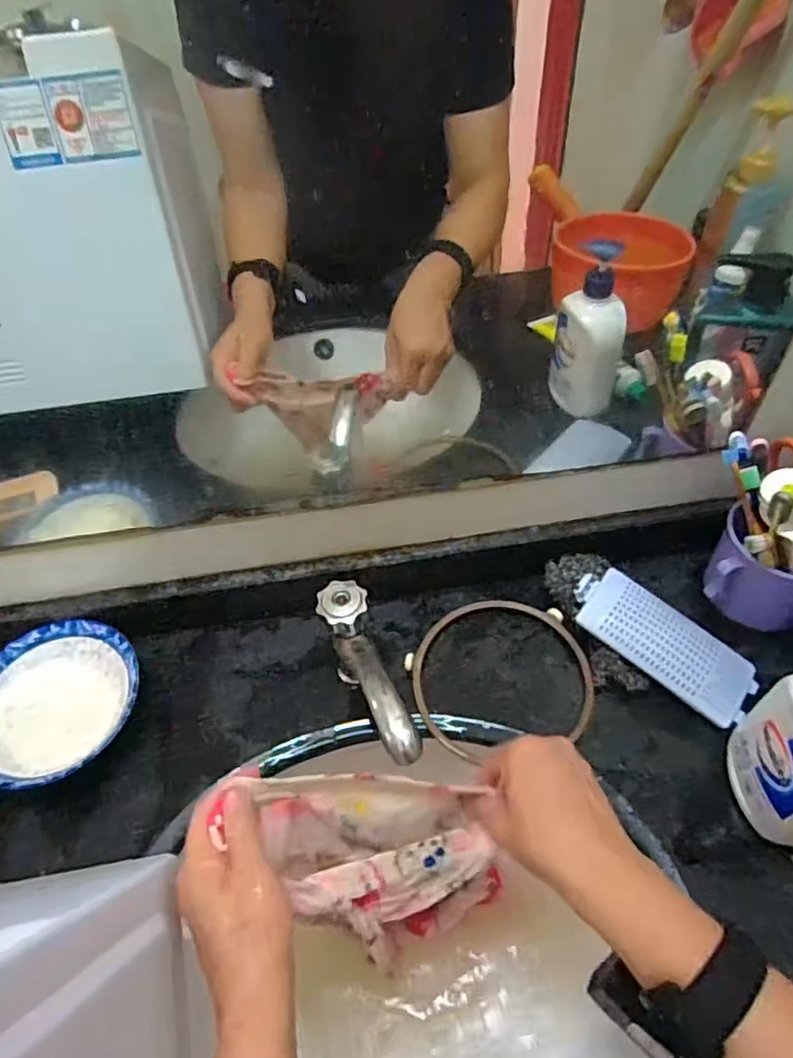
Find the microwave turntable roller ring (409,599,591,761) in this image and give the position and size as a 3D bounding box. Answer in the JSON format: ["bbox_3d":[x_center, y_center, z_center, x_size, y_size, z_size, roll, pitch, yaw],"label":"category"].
[{"bbox_3d":[0.090,0.126,0.557,0.152,0.017,0.138,-16,52,-8],"label":"microwave turntable roller ring"}]

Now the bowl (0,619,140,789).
[{"bbox_3d":[-0.288,0.152,0.544,0.129,0.053,0.137,-2,51,3],"label":"bowl"}]

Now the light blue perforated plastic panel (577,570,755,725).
[{"bbox_3d":[0.229,0.097,0.548,0.160,0.010,0.070,36,61,12],"label":"light blue perforated plastic panel"}]

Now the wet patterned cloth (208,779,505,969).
[{"bbox_3d":[-0.011,0.228,0.431,0.151,0.104,0.090,-1,51,3],"label":"wet patterned cloth"}]

